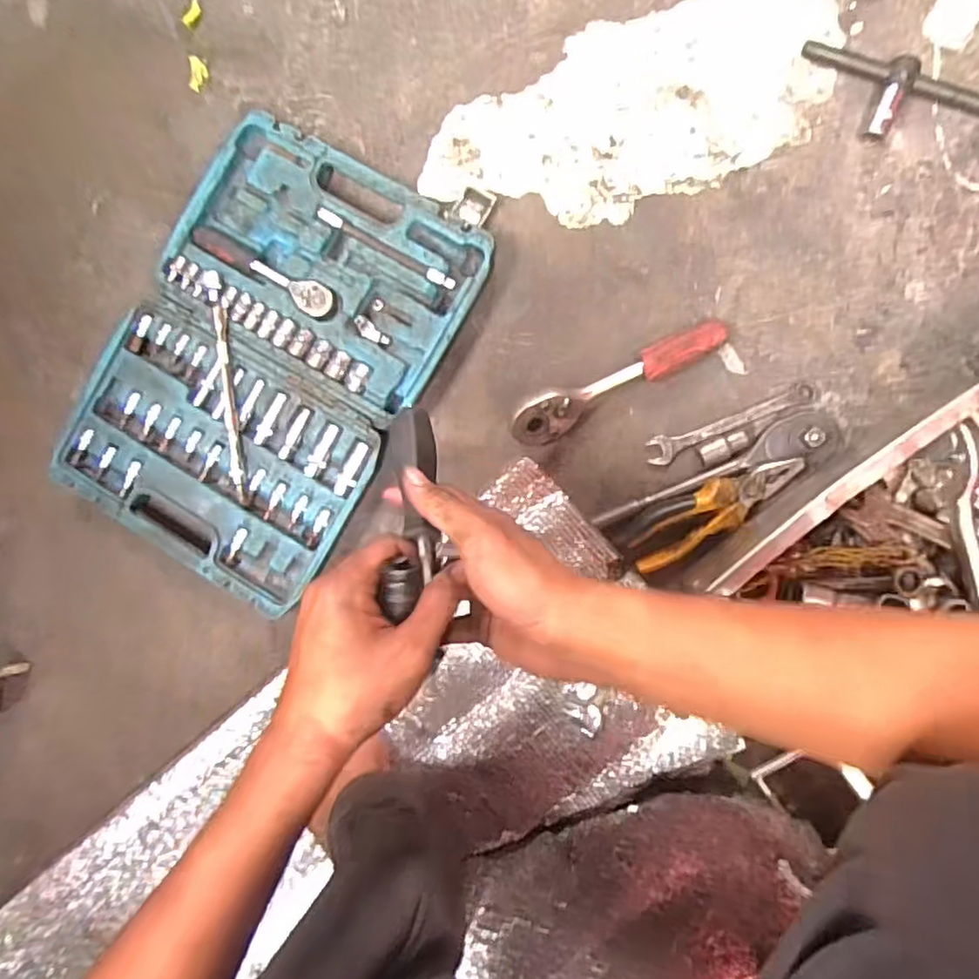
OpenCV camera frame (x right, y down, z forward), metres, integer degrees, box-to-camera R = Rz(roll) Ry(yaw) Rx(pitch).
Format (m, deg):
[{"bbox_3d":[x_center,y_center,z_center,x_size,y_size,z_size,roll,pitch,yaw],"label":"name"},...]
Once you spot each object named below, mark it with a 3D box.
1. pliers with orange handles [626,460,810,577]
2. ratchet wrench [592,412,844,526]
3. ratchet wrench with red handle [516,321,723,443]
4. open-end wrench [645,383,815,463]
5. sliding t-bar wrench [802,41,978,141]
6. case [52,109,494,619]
[{"bbox_3d":[0.184,0.015,0.507,0.150,0.017,0.047,-33,85,8],"label":"pliers with orange handles"},{"bbox_3d":[0.190,-0.017,0.517,0.214,0.037,0.043,-20,86,8],"label":"ratchet wrench"},{"bbox_3d":[0.111,-0.094,0.529,0.196,0.042,0.035,-29,85,7],"label":"ratchet wrench with red handle"},{"bbox_3d":[0.206,-0.059,0.528,0.147,0.011,0.024,-24,86,8],"label":"open-end wrench"},{"bbox_3d":[0.372,-0.304,0.504,0.245,0.020,0.065,22,92,8],"label":"sliding t-bar wrench"},{"bbox_3d":[-0.203,-0.118,0.580,0.284,0.042,0.391,31,94,8],"label":"case"}]

